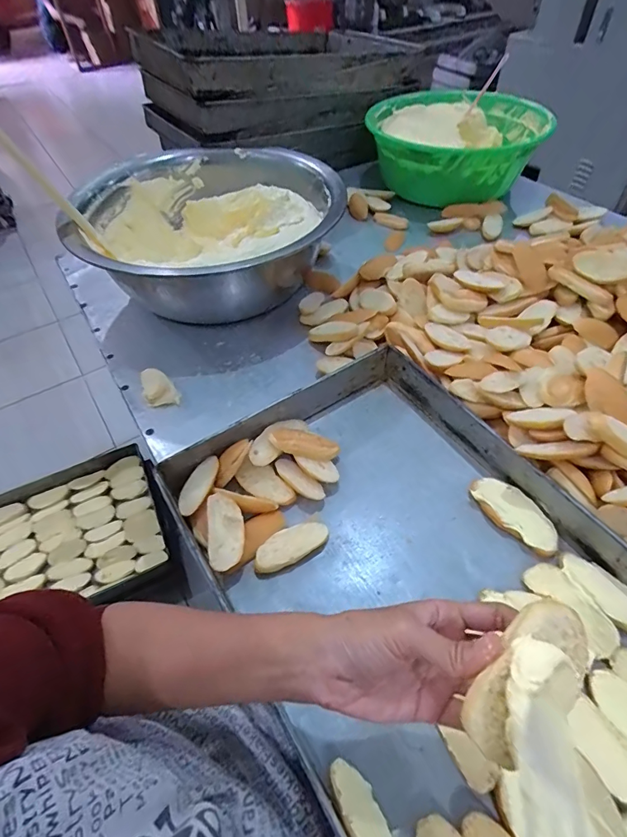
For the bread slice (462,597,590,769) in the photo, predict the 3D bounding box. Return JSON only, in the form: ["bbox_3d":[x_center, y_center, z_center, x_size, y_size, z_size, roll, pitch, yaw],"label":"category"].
[{"bbox_3d":[0.119,0.139,0.225,0.089,0.019,0.042,-37,79,-19],"label":"bread slice"}]

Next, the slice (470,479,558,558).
[{"bbox_3d":[0.238,0.114,0.501,0.051,0.023,0.105,-26,54,-17],"label":"slice"}]

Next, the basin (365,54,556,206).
[{"bbox_3d":[0.350,-0.665,1.044,0.396,0.132,0.370,-1,51,2],"label":"basin"}]

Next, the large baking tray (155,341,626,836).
[{"bbox_3d":[0.133,0.190,0.420,0.363,0.062,0.614,-29,54,-18],"label":"large baking tray"}]

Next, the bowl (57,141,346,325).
[{"bbox_3d":[-0.187,-0.355,0.802,0.459,0.148,0.431,-1,51,2],"label":"bowl"}]

